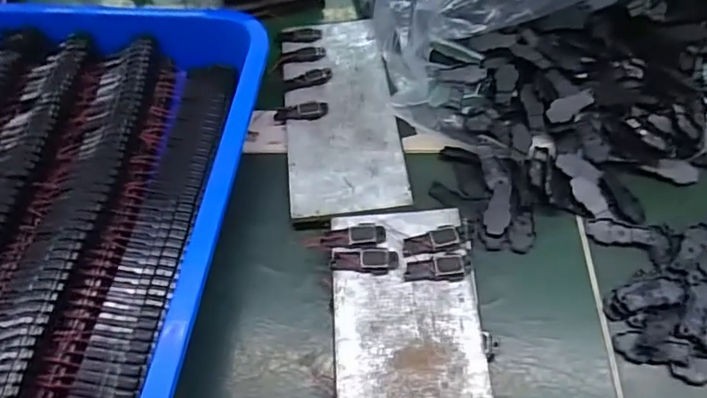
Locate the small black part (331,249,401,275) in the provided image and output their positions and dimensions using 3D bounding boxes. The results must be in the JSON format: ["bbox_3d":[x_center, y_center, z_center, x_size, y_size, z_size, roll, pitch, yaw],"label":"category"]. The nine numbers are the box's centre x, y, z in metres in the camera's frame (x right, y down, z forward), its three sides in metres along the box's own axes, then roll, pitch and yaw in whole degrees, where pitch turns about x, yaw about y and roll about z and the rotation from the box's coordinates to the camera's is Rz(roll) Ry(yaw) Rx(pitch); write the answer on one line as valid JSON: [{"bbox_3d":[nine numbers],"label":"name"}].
[{"bbox_3d":[0.007,0.037,0.317,0.039,0.004,0.015,2,57,4],"label":"small black part"}]

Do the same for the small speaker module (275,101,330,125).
[{"bbox_3d":[-0.039,-0.064,0.398,0.039,0.004,0.015,-7,57,-2],"label":"small speaker module"}]

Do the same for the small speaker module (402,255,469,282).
[{"bbox_3d":[0.048,0.040,0.311,0.036,0.004,0.015,-3,57,8],"label":"small speaker module"}]

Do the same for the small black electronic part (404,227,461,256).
[{"bbox_3d":[0.046,0.024,0.319,0.033,0.004,0.015,-11,57,-4],"label":"small black electronic part"}]

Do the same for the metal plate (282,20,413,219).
[{"bbox_3d":[-0.010,-0.070,0.406,0.079,0.010,0.192,-6,57,-1],"label":"metal plate"}]

